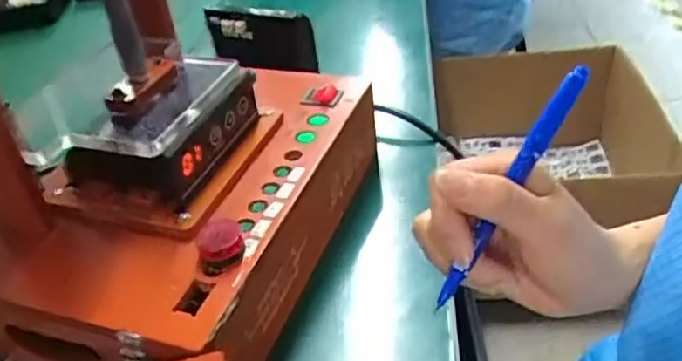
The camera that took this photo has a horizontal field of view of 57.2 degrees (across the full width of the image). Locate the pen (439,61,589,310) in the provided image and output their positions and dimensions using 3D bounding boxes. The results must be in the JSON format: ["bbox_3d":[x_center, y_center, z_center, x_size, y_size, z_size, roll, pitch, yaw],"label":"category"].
[{"bbox_3d":[0.082,0.001,0.303,0.010,0.014,0.136,29,84,34],"label":"pen"}]

